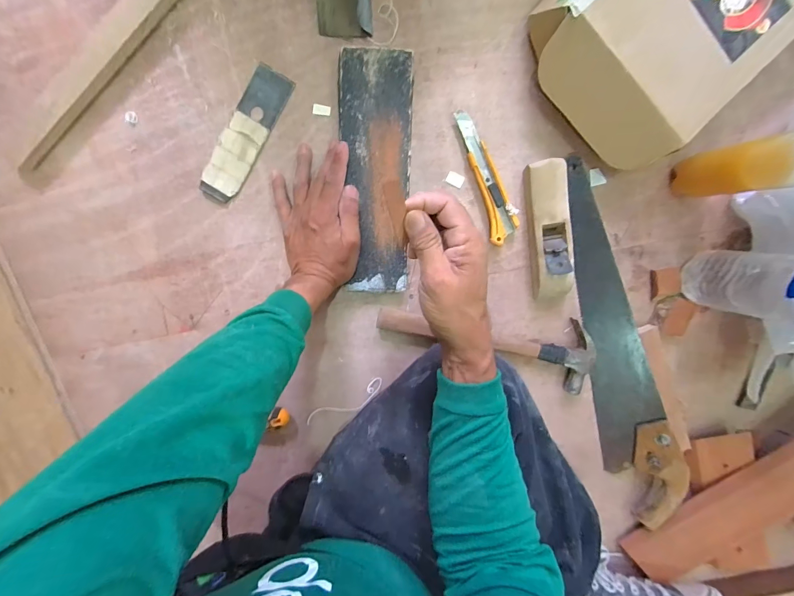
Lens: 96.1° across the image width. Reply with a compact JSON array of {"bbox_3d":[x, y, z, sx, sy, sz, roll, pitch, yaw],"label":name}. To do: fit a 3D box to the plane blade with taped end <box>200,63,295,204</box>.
[{"bbox_3d":[-0.195,-0.206,0.456,0.051,0.008,0.174,31,99,-7],"label":"plane blade with taped end"}]

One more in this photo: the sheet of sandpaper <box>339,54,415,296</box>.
[{"bbox_3d":[-0.024,-0.153,0.459,0.085,0.009,0.289,-2,102,-3],"label":"sheet of sandpaper"}]

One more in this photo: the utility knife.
[{"bbox_3d":[0.121,-0.159,0.468,0.040,0.019,0.173,-18,101,2],"label":"utility knife"}]

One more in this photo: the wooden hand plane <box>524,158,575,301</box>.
[{"bbox_3d":[0.203,-0.088,0.475,0.048,0.037,0.177,-9,101,0],"label":"wooden hand plane"}]

